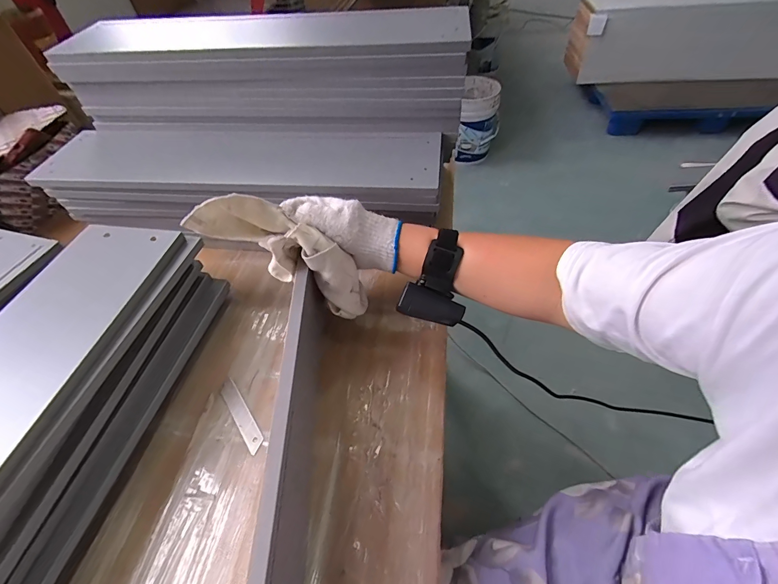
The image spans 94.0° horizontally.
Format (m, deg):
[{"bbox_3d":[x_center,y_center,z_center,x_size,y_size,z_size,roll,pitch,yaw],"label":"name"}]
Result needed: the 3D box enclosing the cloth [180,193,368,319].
[{"bbox_3d":[-0.098,-0.042,0.382,0.195,0.058,0.057,33,53,-17],"label":"cloth"}]

